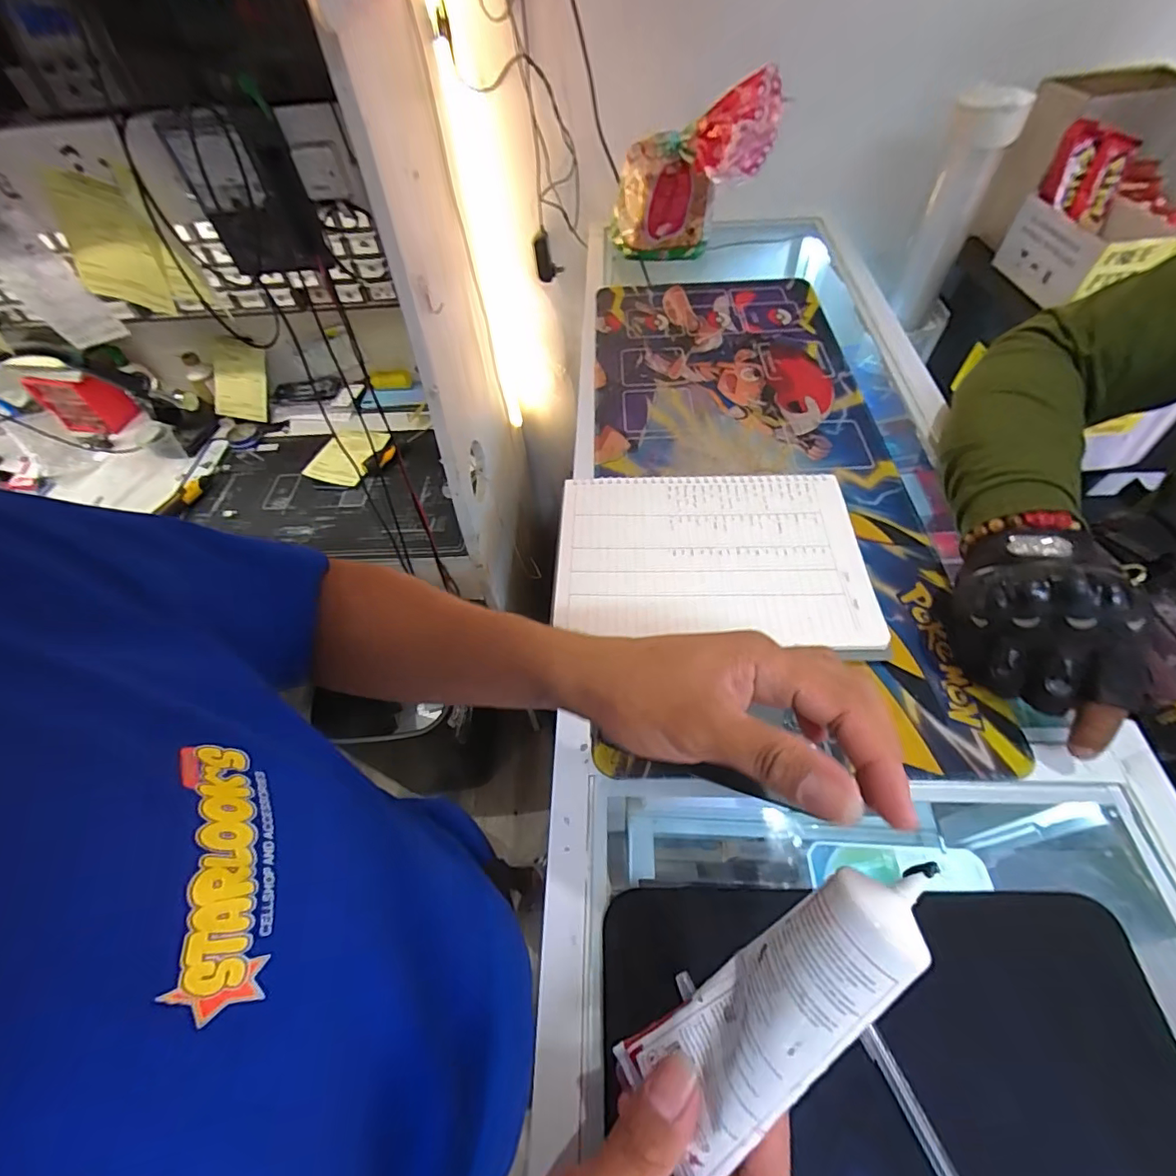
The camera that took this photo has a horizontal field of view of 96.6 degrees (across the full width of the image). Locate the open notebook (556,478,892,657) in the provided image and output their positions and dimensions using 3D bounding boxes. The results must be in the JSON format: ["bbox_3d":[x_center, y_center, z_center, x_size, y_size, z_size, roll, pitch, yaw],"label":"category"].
[{"bbox_3d":[0.103,-0.030,0.461,0.257,0.013,0.184,1,54,4],"label":"open notebook"}]

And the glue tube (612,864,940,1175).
[{"bbox_3d":[0.074,0.165,0.203,0.046,0.026,0.150,46,105,29],"label":"glue tube"}]

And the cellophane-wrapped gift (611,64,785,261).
[{"bbox_3d":[0.134,-0.570,0.729,0.218,0.211,0.135,37,64,26],"label":"cellophane-wrapped gift"}]

